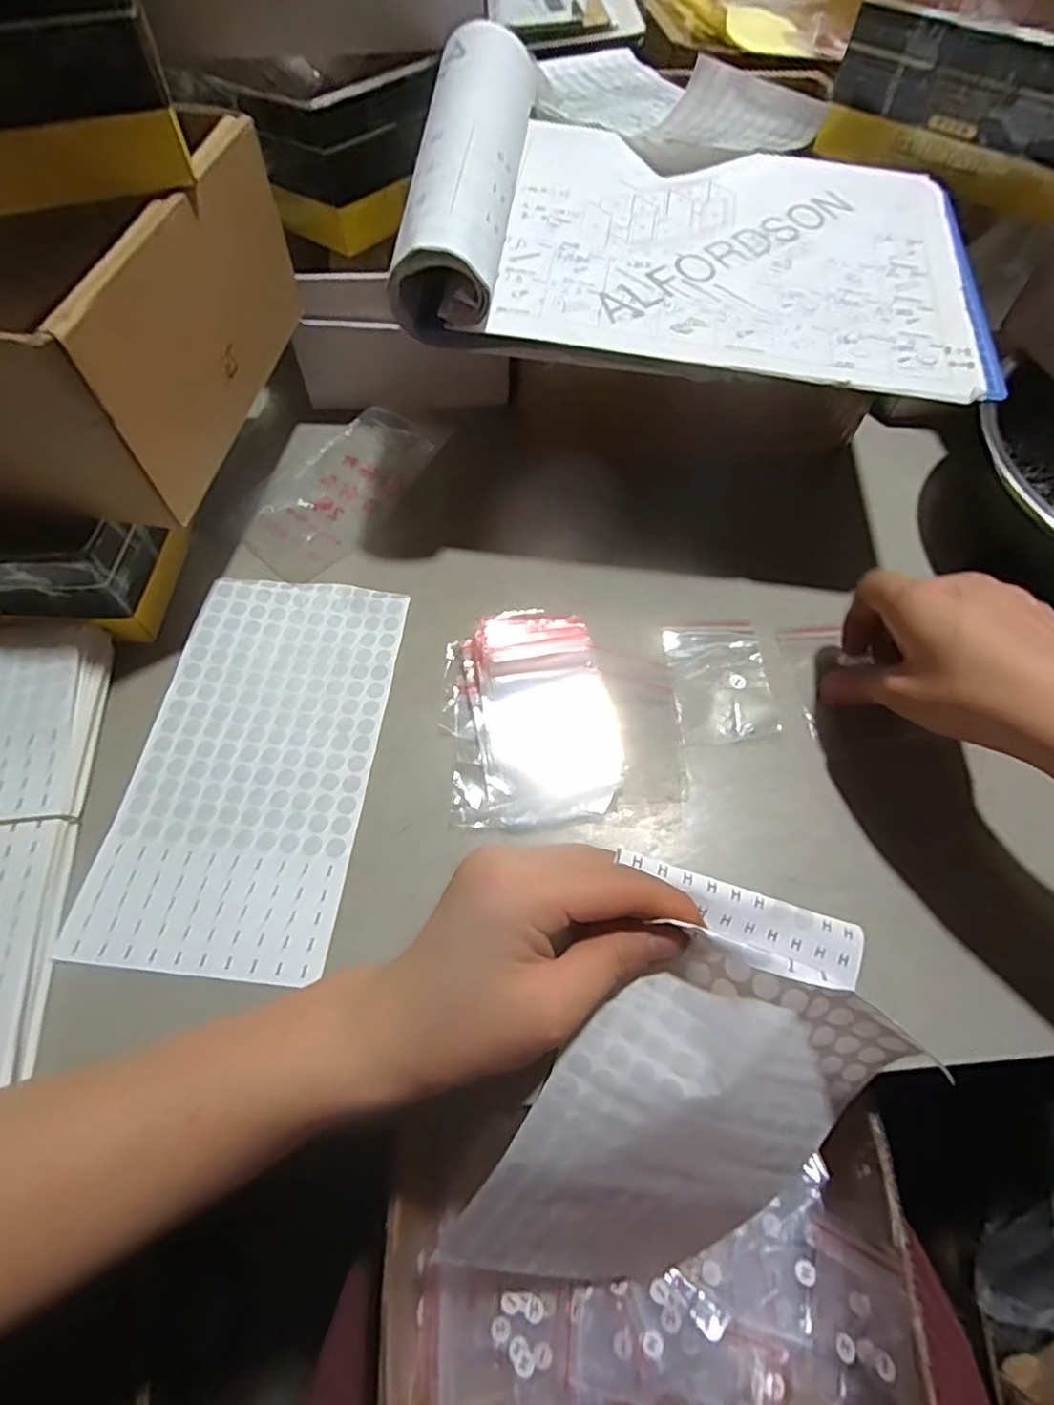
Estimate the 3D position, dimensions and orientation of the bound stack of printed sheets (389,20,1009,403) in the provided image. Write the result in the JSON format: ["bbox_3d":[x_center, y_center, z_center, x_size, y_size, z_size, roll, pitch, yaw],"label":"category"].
[{"bbox_3d":[0.103,-0.275,0.343,0.316,0.057,0.210,6,62,1],"label":"bound stack of printed sheets"}]

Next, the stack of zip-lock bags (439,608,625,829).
[{"bbox_3d":[0.001,0.006,0.341,0.093,0.024,0.117,-9,63,-6],"label":"stack of zip-lock bags"}]

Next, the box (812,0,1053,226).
[{"bbox_3d":[0.339,-0.457,0.429,0.188,0.065,0.264,30,65,13],"label":"box"}]

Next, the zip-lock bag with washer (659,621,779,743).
[{"bbox_3d":[0.116,-0.014,0.371,0.057,0.004,0.083,-1,62,-2],"label":"zip-lock bag with washer"}]

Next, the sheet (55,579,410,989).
[{"bbox_3d":[-0.148,0.027,0.340,0.124,0.009,0.225,6,62,1],"label":"sheet"}]

